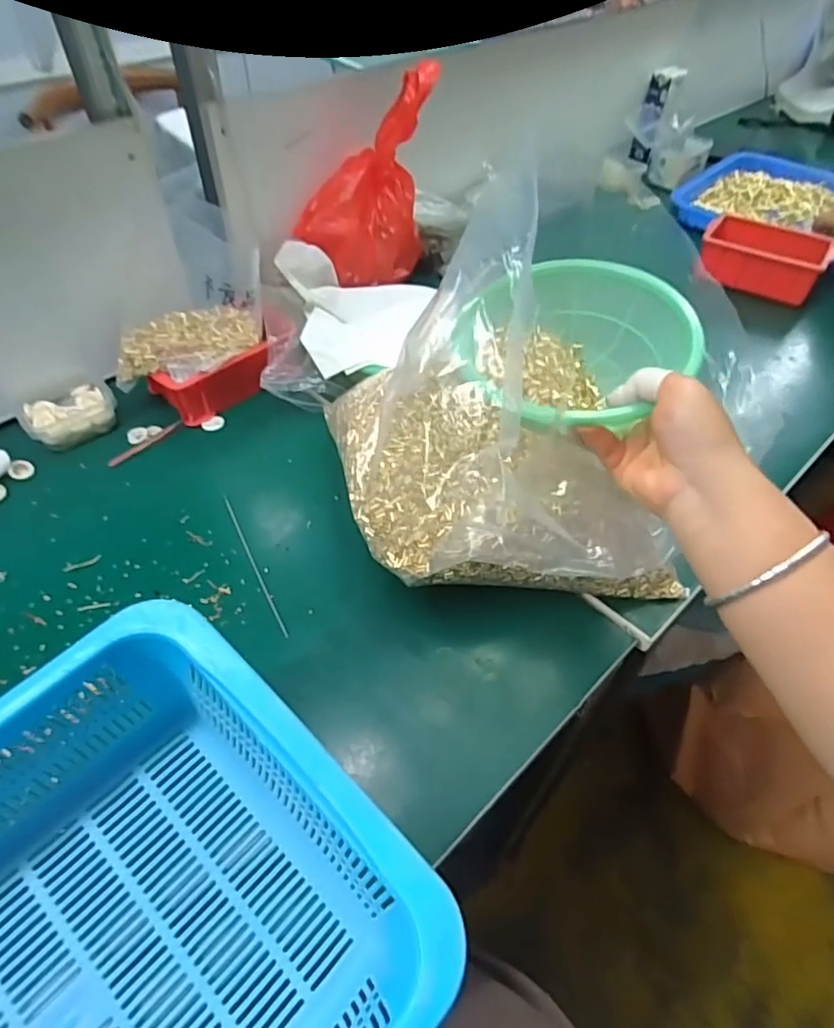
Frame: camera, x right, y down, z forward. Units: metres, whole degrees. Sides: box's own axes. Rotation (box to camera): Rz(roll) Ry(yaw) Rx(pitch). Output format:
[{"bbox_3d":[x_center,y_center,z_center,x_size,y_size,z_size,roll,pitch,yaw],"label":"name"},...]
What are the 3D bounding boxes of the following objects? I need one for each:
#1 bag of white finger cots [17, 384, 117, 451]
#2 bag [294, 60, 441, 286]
[{"bbox_3d":[-0.346,-0.101,0.590,0.082,0.032,0.063,-30,55,-22],"label":"bag of white finger cots"},{"bbox_3d":[-0.063,-0.365,0.660,0.148,0.213,0.096,-6,50,-4],"label":"bag"}]

